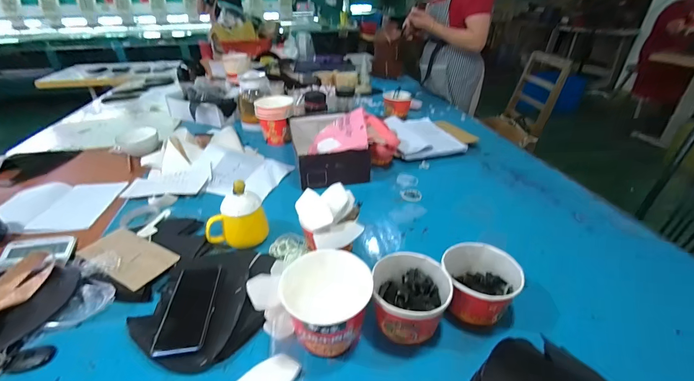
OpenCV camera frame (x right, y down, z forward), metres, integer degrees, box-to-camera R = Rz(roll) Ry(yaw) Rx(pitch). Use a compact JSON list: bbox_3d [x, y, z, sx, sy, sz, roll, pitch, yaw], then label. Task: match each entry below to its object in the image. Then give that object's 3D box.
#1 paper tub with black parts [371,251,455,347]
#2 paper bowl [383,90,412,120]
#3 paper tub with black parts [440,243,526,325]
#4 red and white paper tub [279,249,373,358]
[{"bbox_3d":[0.100,0.173,0.514,0.112,0.096,0.114,0,32,0],"label":"paper tub with black parts"},{"bbox_3d":[0.212,-0.369,1.360,0.112,0.090,0.138,6,32,8],"label":"paper bowl"},{"bbox_3d":[0.215,0.160,0.537,0.106,0.096,0.112,0,32,0],"label":"paper tub with black parts"},{"bbox_3d":[-0.030,0.176,0.501,0.128,0.101,0.134,0,32,0],"label":"red and white paper tub"}]

